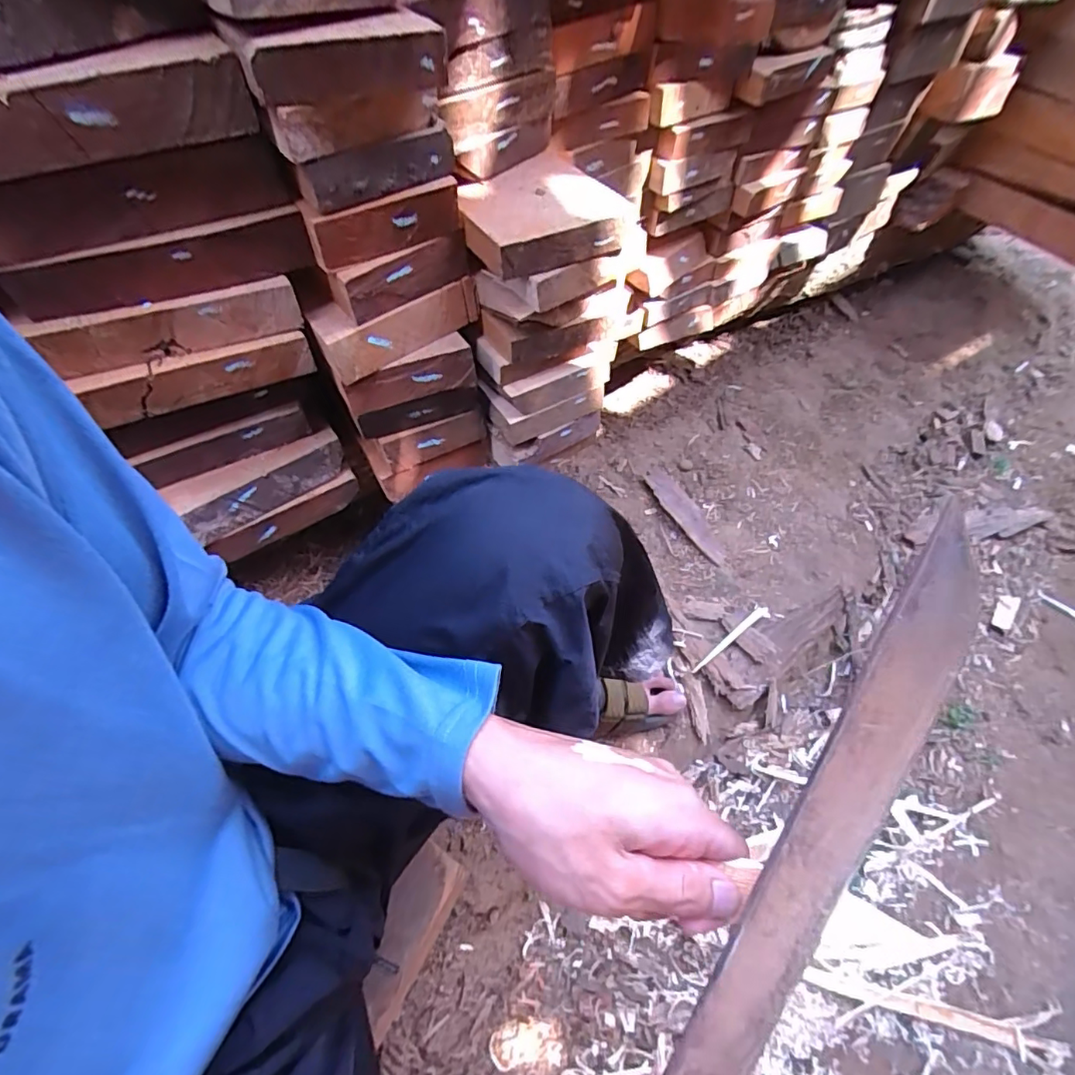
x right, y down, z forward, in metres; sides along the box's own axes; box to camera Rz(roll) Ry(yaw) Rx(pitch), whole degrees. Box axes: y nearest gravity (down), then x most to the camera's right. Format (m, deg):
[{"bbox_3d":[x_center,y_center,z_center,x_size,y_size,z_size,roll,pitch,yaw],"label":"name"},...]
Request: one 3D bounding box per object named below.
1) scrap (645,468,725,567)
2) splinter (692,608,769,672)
[{"bbox_3d":[0.243,-0.038,0.896,0.050,0.007,0.193,-25,67,-25],"label":"scrap"},{"bbox_3d":[0.270,0.142,0.759,0.141,0.007,0.015,-34,62,-15],"label":"splinter"}]

